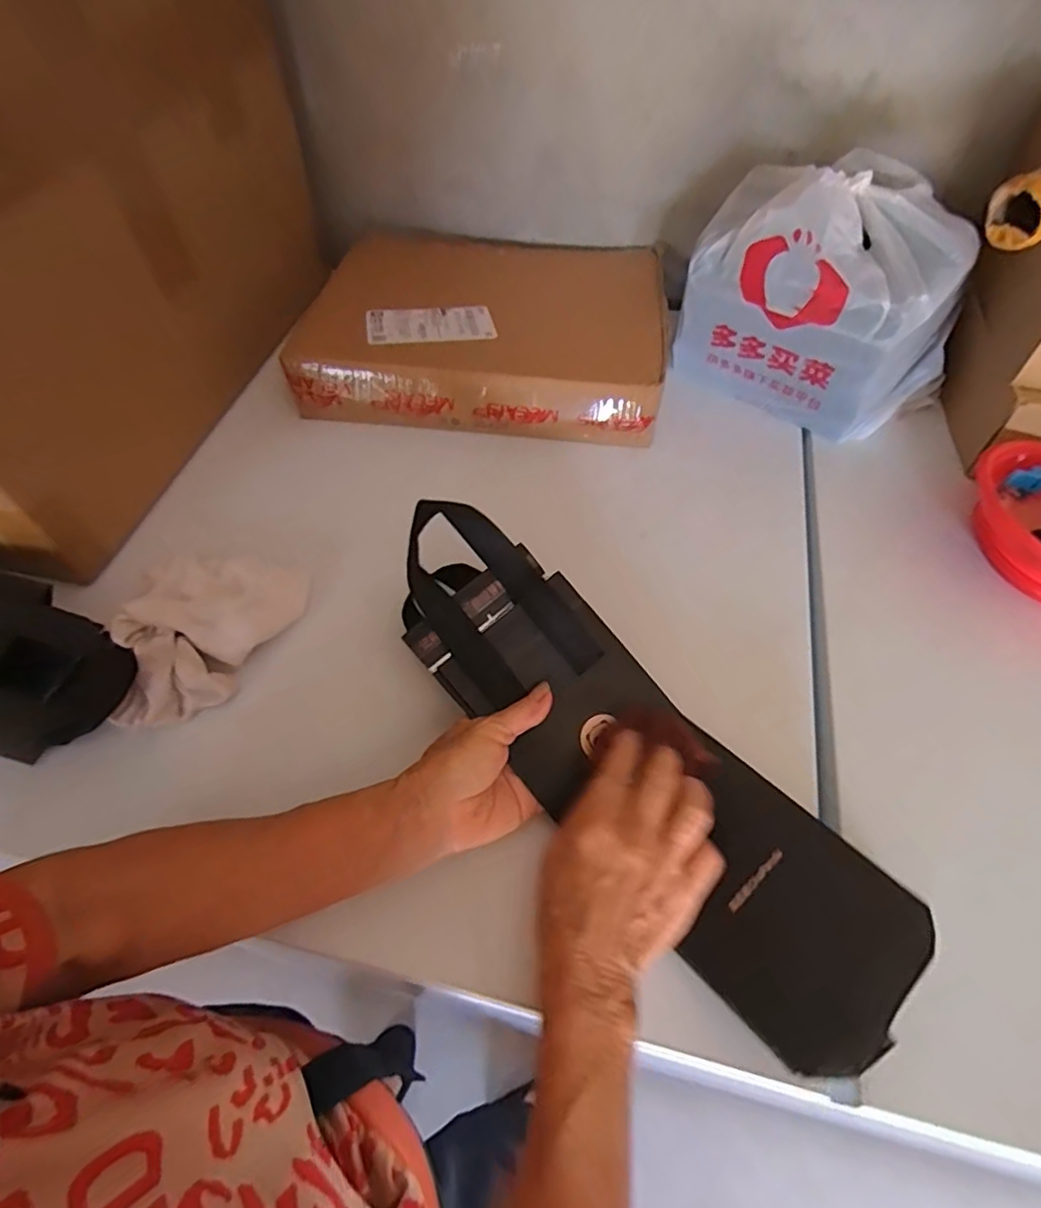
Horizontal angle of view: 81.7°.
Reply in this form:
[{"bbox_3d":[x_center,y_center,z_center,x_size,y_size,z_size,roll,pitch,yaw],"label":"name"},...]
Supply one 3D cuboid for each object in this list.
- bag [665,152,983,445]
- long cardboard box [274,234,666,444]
[{"bbox_3d":[0.307,-0.308,0.594,0.209,0.191,0.225,-33,60,-21],"label":"bag"},{"bbox_3d":[-0.032,-0.320,0.673,0.374,0.069,0.337,7,54,6],"label":"long cardboard box"}]

